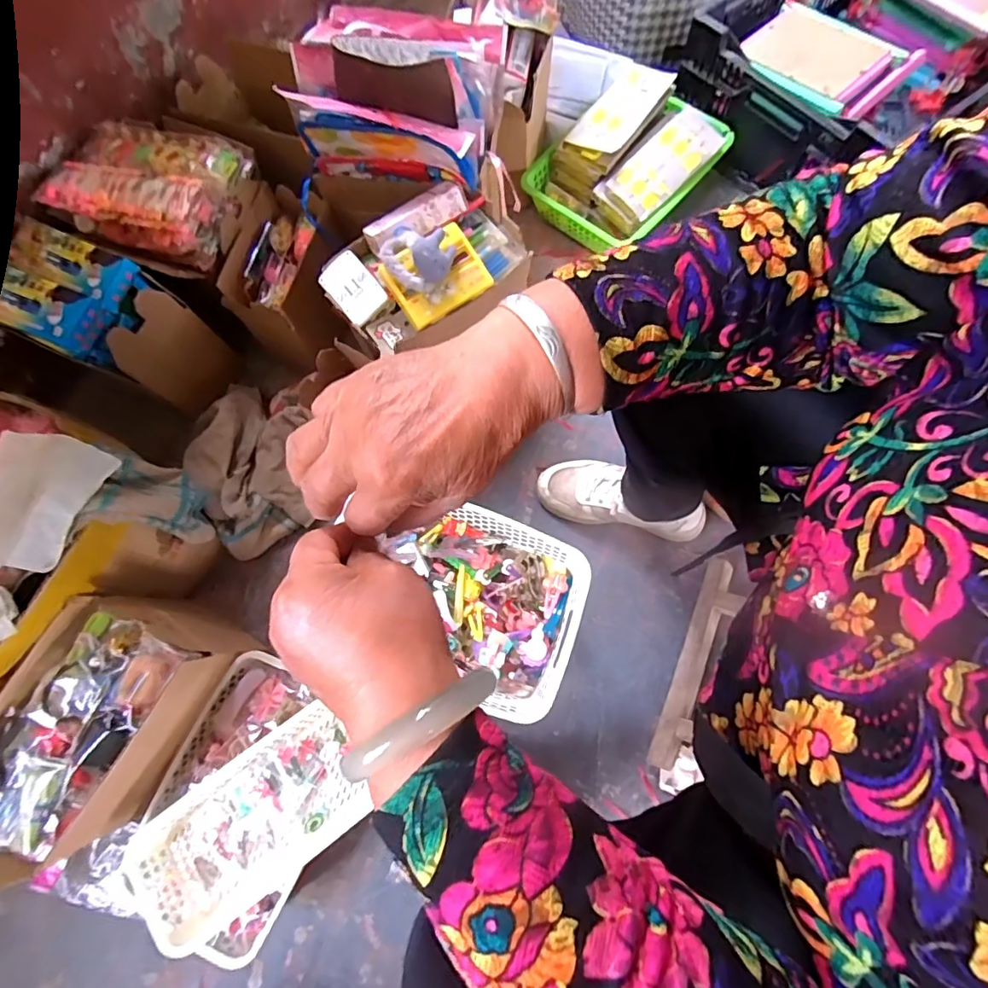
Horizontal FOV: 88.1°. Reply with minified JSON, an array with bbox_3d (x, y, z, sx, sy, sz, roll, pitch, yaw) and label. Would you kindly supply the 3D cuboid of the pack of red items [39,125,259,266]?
[{"bbox_3d":[-0.485,-0.434,0.720,0.250,0.062,0.183,16,71,7],"label":"pack of red items"}]

